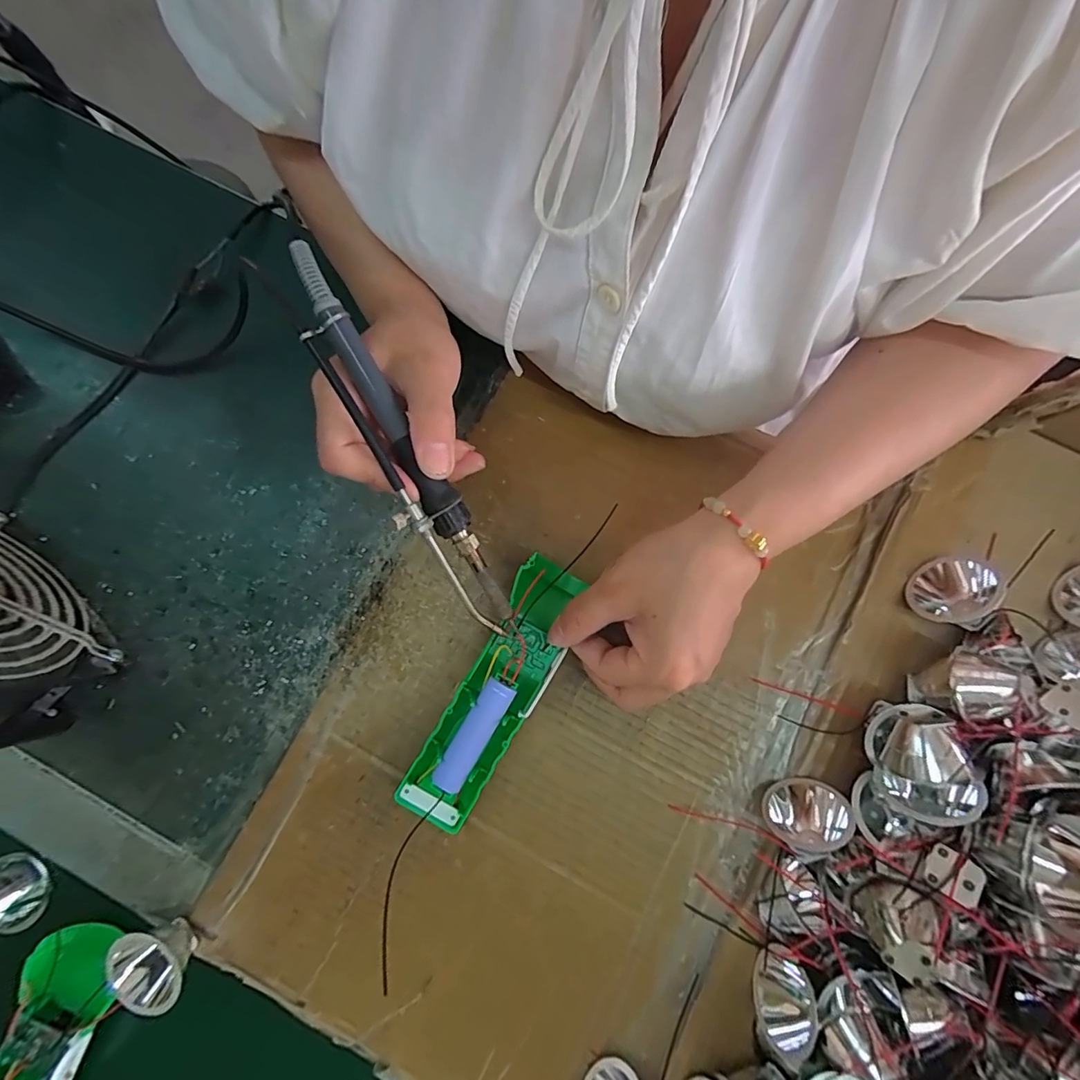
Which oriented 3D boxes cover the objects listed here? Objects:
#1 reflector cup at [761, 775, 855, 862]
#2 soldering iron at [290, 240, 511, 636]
[{"bbox_3d":[0.146,0.150,0.269,0.017,0.044,0.036,-3,51,-42],"label":"reflector cup"},{"bbox_3d":[-0.066,-0.041,0.233,0.027,0.019,0.194,-29,100,-7],"label":"soldering iron"}]

